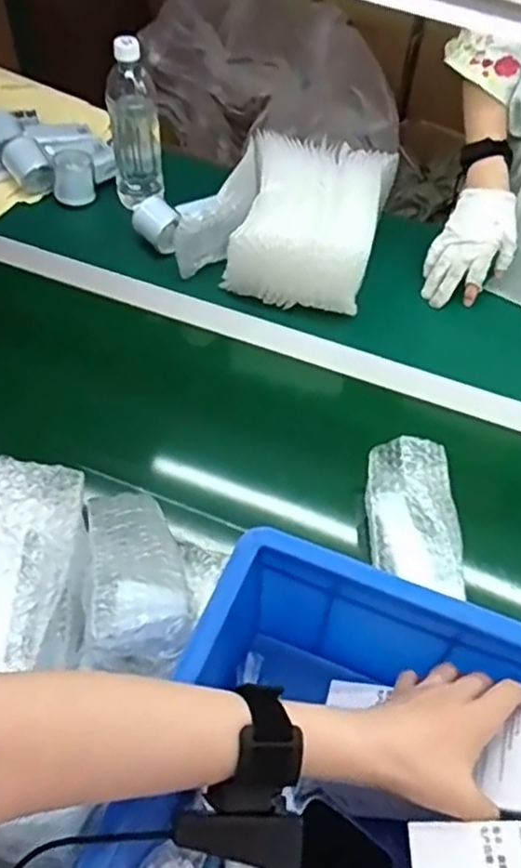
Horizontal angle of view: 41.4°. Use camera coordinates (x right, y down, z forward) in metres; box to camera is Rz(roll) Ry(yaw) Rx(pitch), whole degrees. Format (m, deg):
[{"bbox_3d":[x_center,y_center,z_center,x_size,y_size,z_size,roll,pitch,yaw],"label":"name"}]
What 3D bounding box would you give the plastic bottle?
[{"bbox_3d":[-0.172,-0.414,0.928,0.066,0.214,0.062,-7,54,-7],"label":"plastic bottle"}]

